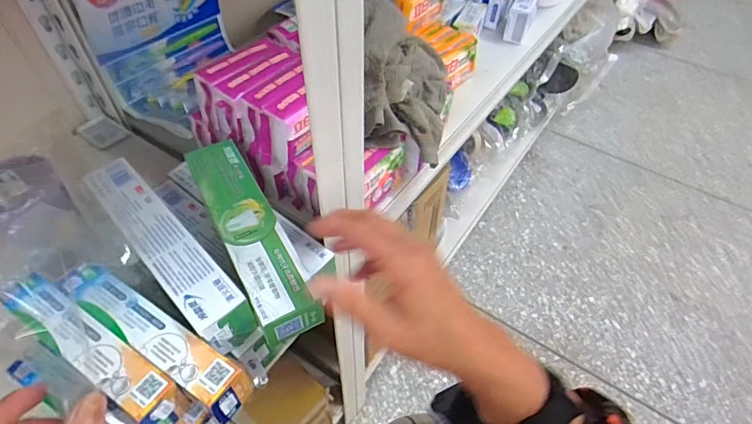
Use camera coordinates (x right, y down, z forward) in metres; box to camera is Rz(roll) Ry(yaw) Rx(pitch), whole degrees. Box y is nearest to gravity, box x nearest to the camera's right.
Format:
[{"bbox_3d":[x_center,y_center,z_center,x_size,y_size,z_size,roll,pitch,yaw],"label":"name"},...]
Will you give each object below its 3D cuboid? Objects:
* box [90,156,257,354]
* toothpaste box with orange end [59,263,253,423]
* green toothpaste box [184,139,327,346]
[{"bbox_3d":[-0.194,0.034,0.417,0.050,0.050,0.225,-36,59,-27],"label":"box"},{"bbox_3d":[-0.184,0.102,0.371,0.184,0.034,0.035,28,55,20],"label":"toothpaste box with orange end"},{"bbox_3d":[-0.122,0.014,0.430,0.052,0.028,0.230,-23,54,-20],"label":"green toothpaste box"}]

